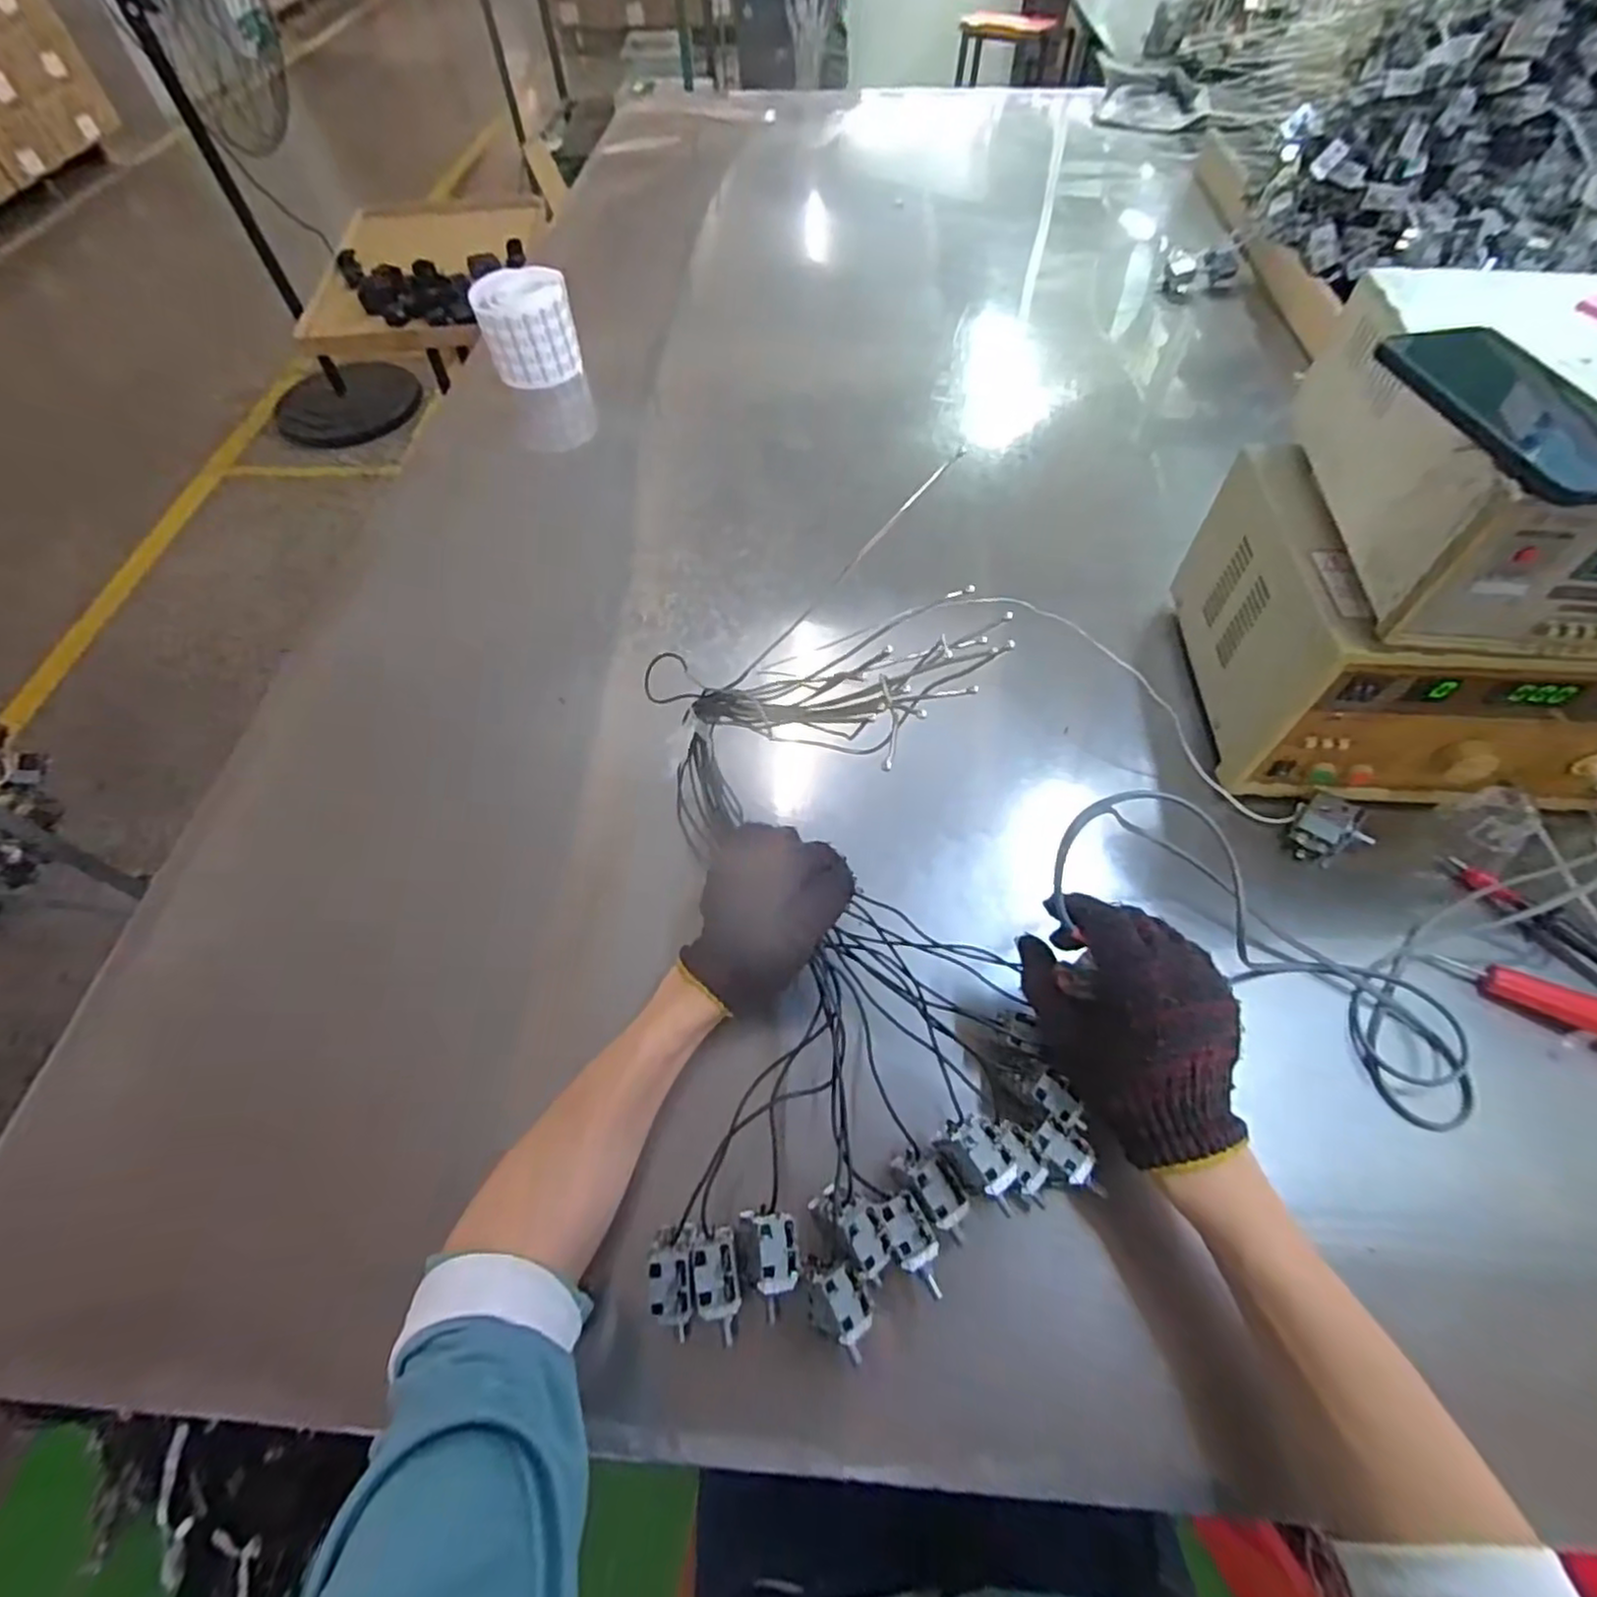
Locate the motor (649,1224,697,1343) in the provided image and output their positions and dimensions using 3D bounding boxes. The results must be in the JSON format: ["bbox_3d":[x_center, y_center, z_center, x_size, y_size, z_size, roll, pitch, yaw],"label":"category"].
[{"bbox_3d":[-0.072,0.277,0.412,0.025,0.023,0.053,-1,59,0],"label":"motor"}]

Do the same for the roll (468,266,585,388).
[{"bbox_3d":[-0.372,-0.650,0.990,0.126,0.107,0.104,-17,61,-9],"label":"roll"}]

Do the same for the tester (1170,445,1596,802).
[{"bbox_3d":[0.527,-0.136,0.595,0.323,0.177,0.248,4,59,3],"label":"tester"}]

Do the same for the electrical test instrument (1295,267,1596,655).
[{"bbox_3d":[0.517,-0.228,0.472,0.296,0.118,0.268,8,60,6],"label":"electrical test instrument"}]

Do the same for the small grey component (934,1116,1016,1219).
[{"bbox_3d":[0.107,0.211,0.416,0.027,0.030,0.051,-30,63,-16],"label":"small grey component"}]

